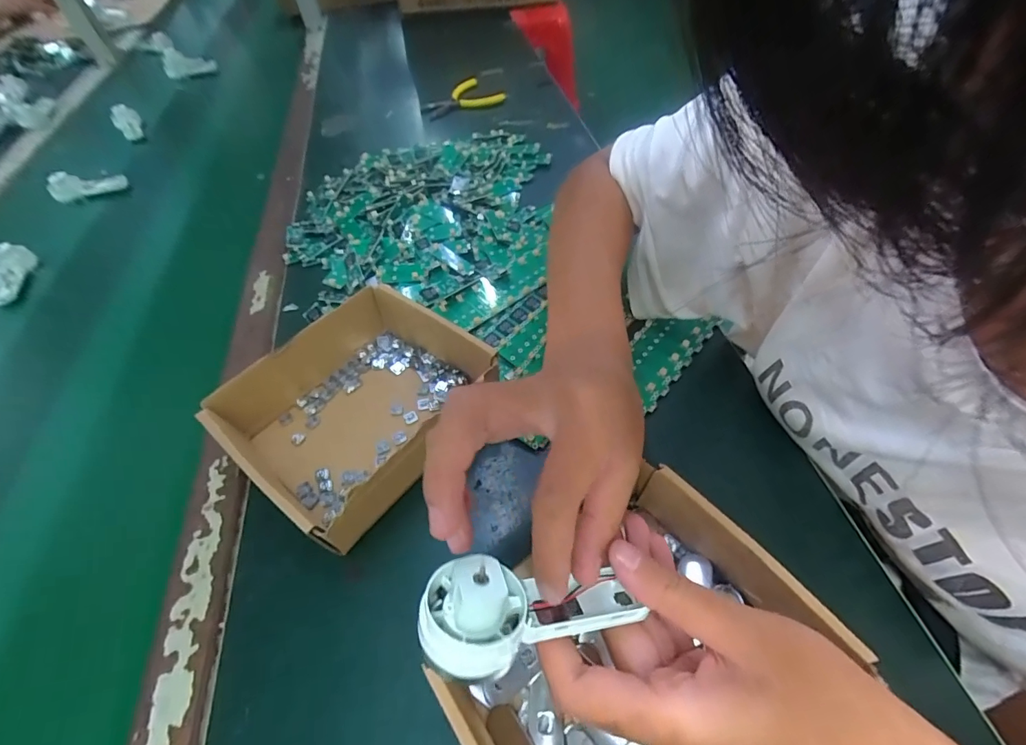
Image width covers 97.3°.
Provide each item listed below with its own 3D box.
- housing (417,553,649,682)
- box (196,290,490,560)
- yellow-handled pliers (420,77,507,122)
[{"bbox_3d":[0.010,0.091,0.178,0.089,0.016,0.041,6,49,-26],"label":"housing"},{"bbox_3d":[-0.113,0.022,0.334,0.143,0.050,0.162,29,61,24],"label":"box"},{"bbox_3d":[-0.086,-0.435,0.711,0.124,0.012,0.093,-20,54,-10],"label":"yellow-handled pliers"}]

